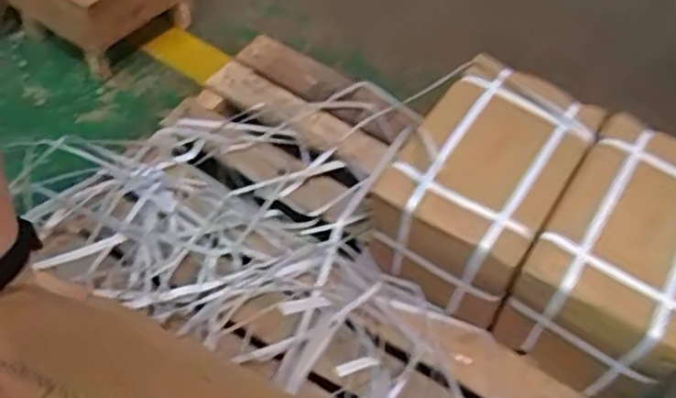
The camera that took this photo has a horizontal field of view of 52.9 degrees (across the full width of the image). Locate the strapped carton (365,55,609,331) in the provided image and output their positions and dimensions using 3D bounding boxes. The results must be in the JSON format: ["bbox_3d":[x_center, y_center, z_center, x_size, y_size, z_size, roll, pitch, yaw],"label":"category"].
[{"bbox_3d":[0.202,-0.013,1.001,0.221,0.215,0.305,30,54,17],"label":"strapped carton"}]

